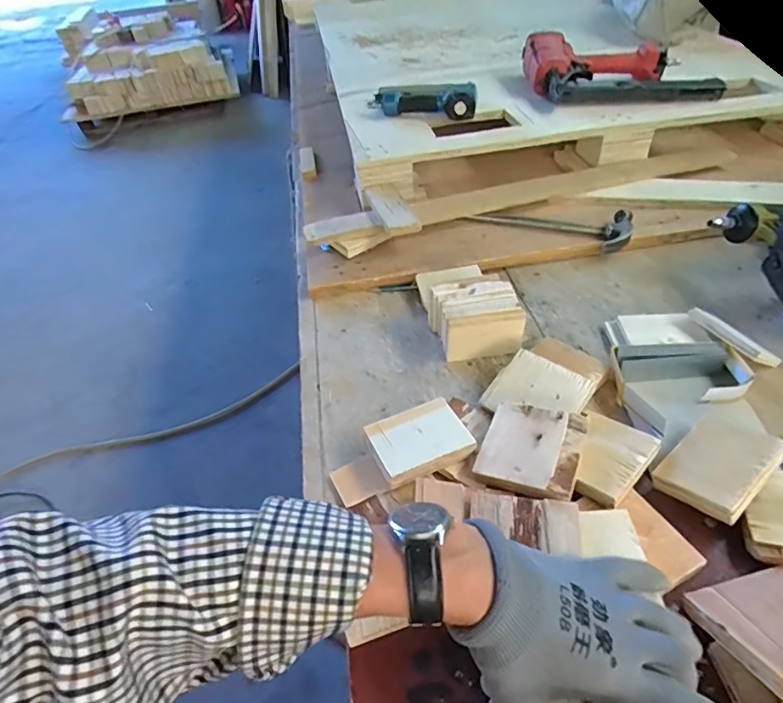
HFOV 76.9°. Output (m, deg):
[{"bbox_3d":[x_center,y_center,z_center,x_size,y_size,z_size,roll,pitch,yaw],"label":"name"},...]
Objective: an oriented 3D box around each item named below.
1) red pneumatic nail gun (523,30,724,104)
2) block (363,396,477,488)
[{"bbox_3d":[0.427,-0.531,0.927,0.321,0.085,0.217,-2,44,4],"label":"red pneumatic nail gun"},{"bbox_3d":[0.027,0.086,0.479,0.093,0.012,0.069,-22,46,-16],"label":"block"}]

